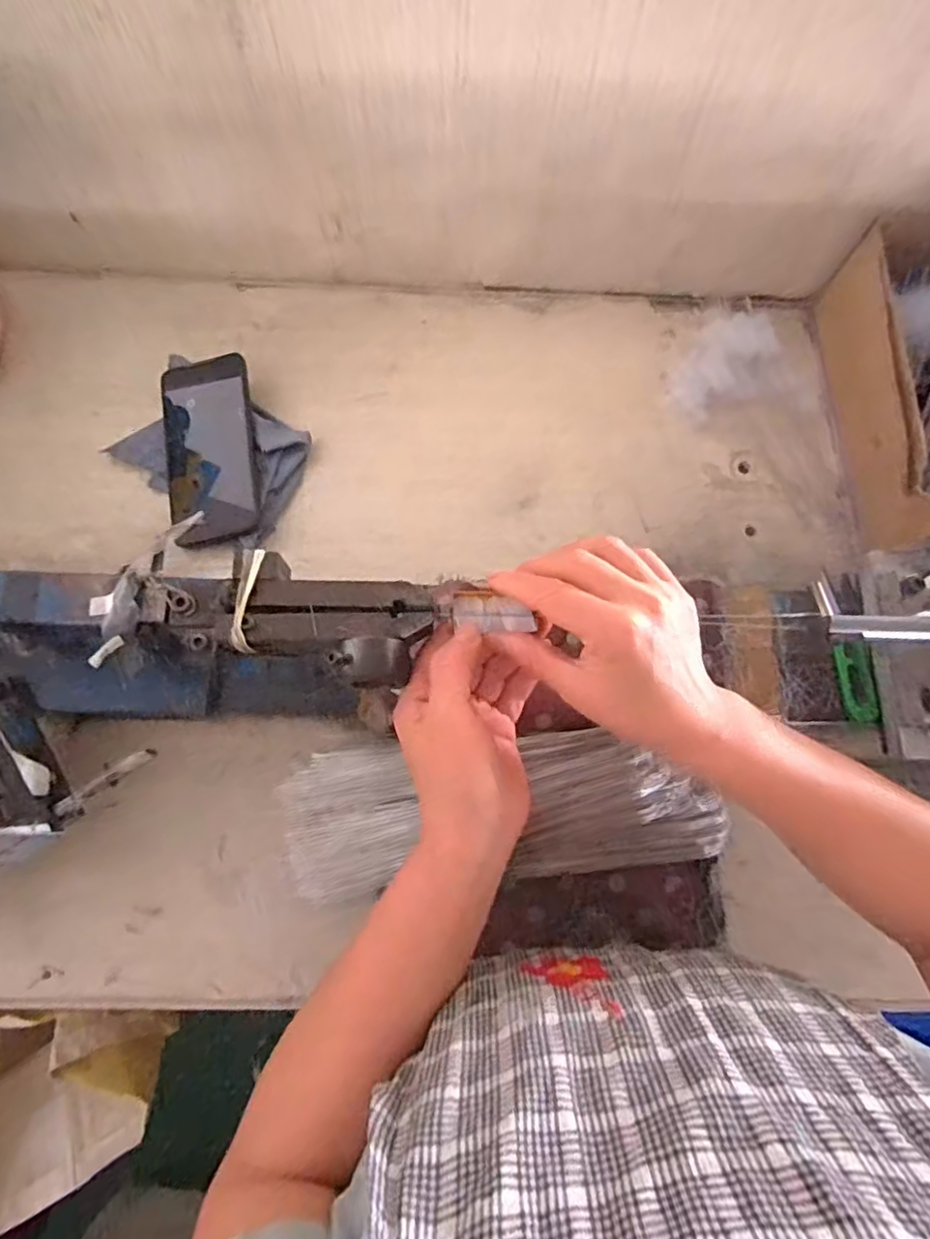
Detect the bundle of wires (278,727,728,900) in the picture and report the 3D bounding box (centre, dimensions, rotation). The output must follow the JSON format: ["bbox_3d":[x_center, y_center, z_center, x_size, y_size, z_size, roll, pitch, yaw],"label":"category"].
[{"bbox_3d":[0.027,0.137,0.446,0.307,0.033,0.098,-5,75,-2],"label":"bundle of wires"}]

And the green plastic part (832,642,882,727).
[{"bbox_3d":[0.286,0.045,0.447,0.020,0.013,0.060,-2,75,-1],"label":"green plastic part"}]

